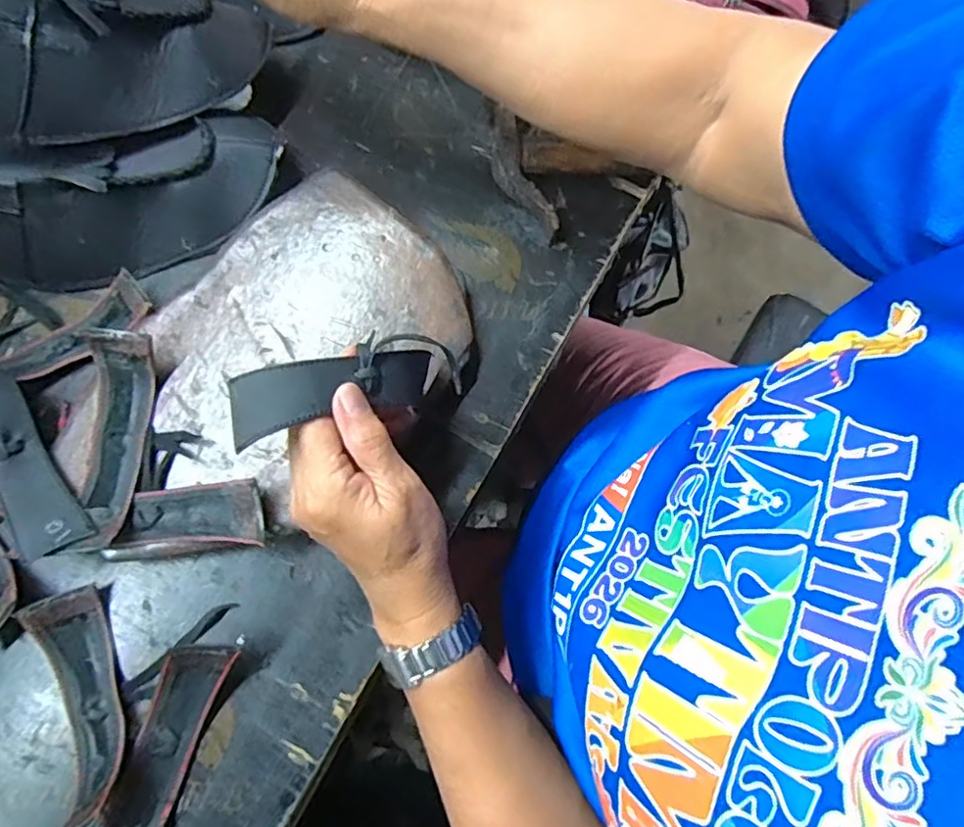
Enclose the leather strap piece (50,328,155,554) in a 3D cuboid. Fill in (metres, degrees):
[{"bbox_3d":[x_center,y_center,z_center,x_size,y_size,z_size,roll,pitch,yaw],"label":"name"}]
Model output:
[{"bbox_3d":[-0.213,0.015,0.344,0.032,0.026,0.123,4,75,-1],"label":"leather strap piece"}]

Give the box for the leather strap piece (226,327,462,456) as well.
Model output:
[{"bbox_3d":[-0.067,-0.016,0.313,0.123,0.022,0.033,-16,75,-32],"label":"leather strap piece"}]

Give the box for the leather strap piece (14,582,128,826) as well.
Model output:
[{"bbox_3d":[-0.217,0.155,0.322,0.030,0.031,0.117,-21,77,-7],"label":"leather strap piece"}]

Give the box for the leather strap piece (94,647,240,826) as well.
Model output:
[{"bbox_3d":[-0.173,0.182,0.318,0.035,0.030,0.123,20,75,3],"label":"leather strap piece"}]

